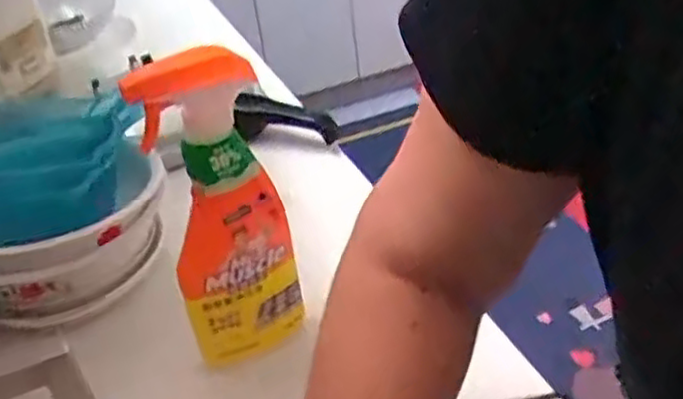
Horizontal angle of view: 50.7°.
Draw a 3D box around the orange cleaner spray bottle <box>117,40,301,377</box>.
[{"bbox_3d":[-0.093,0.005,0.549,0.089,0.244,0.056,-20,38,-16],"label":"orange cleaner spray bottle"}]

